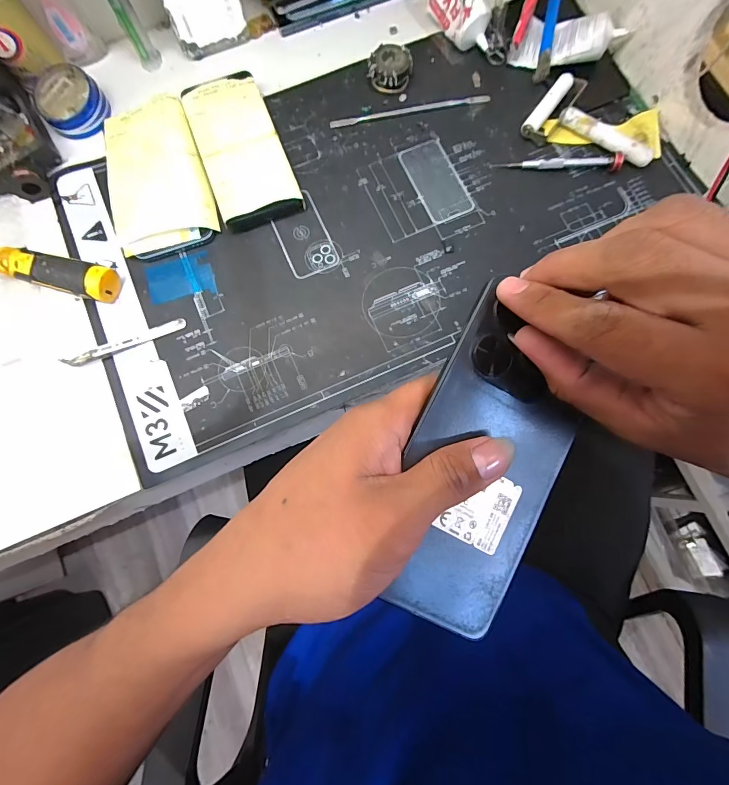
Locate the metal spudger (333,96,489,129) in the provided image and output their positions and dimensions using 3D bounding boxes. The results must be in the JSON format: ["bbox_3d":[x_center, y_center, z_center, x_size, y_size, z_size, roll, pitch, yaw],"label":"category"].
[{"bbox_3d":[0.047,-0.293,0.391,0.165,0.005,0.013,-10,80,-1],"label":"metal spudger"}]

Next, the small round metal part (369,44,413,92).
[{"bbox_3d":[0.027,-0.335,0.392,0.038,0.027,0.038,0,80,0],"label":"small round metal part"}]

